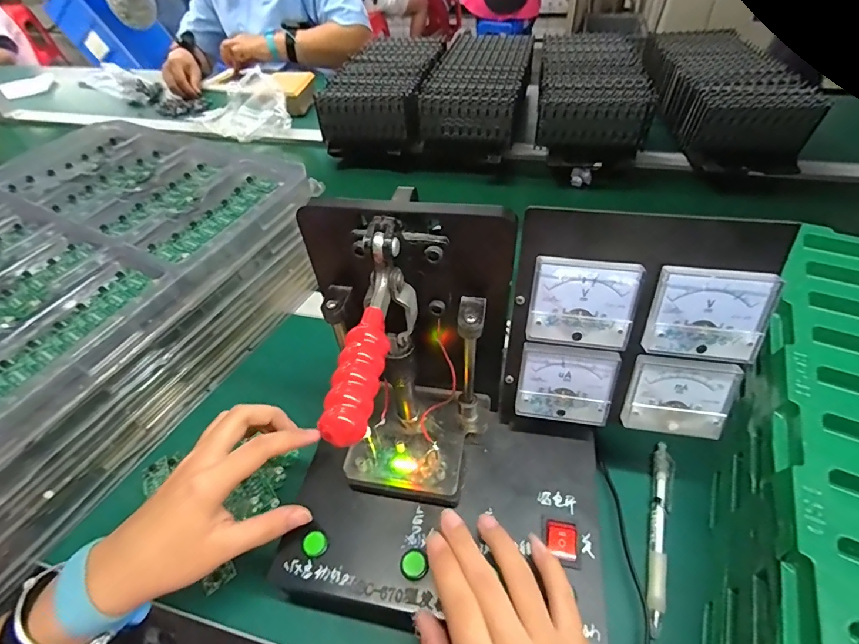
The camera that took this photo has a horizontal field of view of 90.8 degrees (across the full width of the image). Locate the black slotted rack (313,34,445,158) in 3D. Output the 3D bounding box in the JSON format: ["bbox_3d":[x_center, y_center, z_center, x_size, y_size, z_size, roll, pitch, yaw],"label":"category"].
[{"bbox_3d":[-0.077,-0.465,0.840,0.174,0.081,0.331,7,48,10],"label":"black slotted rack"}]

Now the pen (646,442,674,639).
[{"bbox_3d":[0.180,0.160,0.329,0.015,0.011,0.144,15,50,17],"label":"pen"}]

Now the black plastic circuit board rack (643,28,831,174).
[{"bbox_3d":[0.504,-0.407,0.754,0.172,0.094,0.388,1,48,5],"label":"black plastic circuit board rack"}]

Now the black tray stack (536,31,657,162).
[{"bbox_3d":[0.295,-0.437,0.795,0.171,0.088,0.380,6,48,10],"label":"black tray stack"}]

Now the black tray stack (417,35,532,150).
[{"bbox_3d":[0.098,-0.456,0.816,0.165,0.076,0.341,9,49,12],"label":"black tray stack"}]

